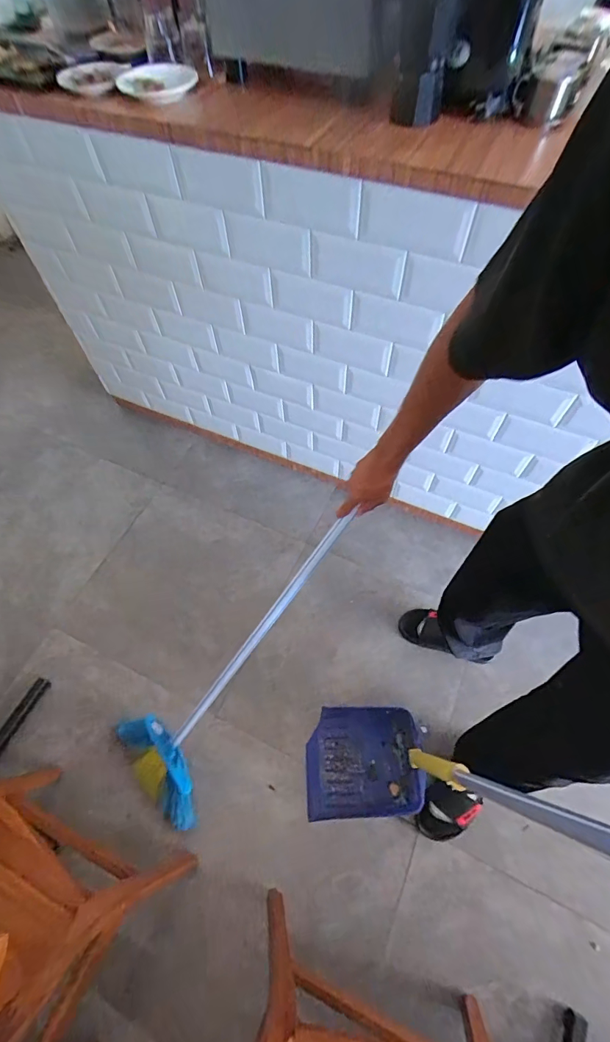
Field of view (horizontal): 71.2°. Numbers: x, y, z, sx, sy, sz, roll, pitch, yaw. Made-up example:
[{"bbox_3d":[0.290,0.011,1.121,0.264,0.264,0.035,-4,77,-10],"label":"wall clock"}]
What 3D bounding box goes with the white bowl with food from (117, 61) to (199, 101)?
[{"bbox_3d":[-0.299,-0.897,0.865,0.156,0.033,0.153,-1,60,2],"label":"white bowl with food"}]

